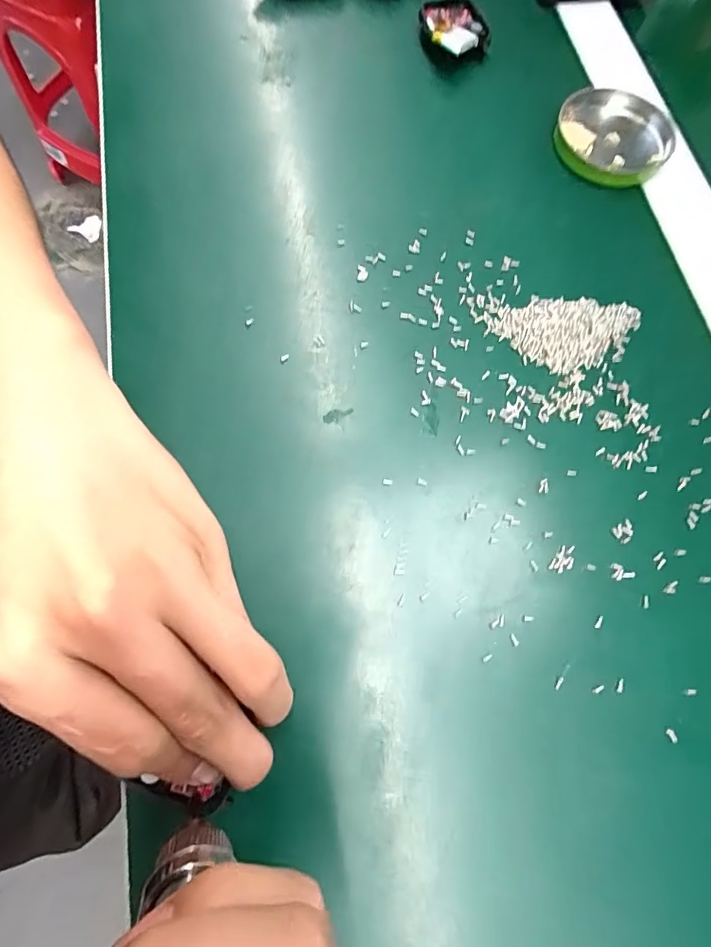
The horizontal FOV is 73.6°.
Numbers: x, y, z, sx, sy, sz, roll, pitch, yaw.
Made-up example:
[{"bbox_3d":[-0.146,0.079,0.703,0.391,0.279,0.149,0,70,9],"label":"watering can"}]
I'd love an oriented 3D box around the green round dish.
[{"bbox_3d":[0.151,-0.197,0.279,0.065,0.013,0.058,27,72,6],"label":"green round dish"}]

